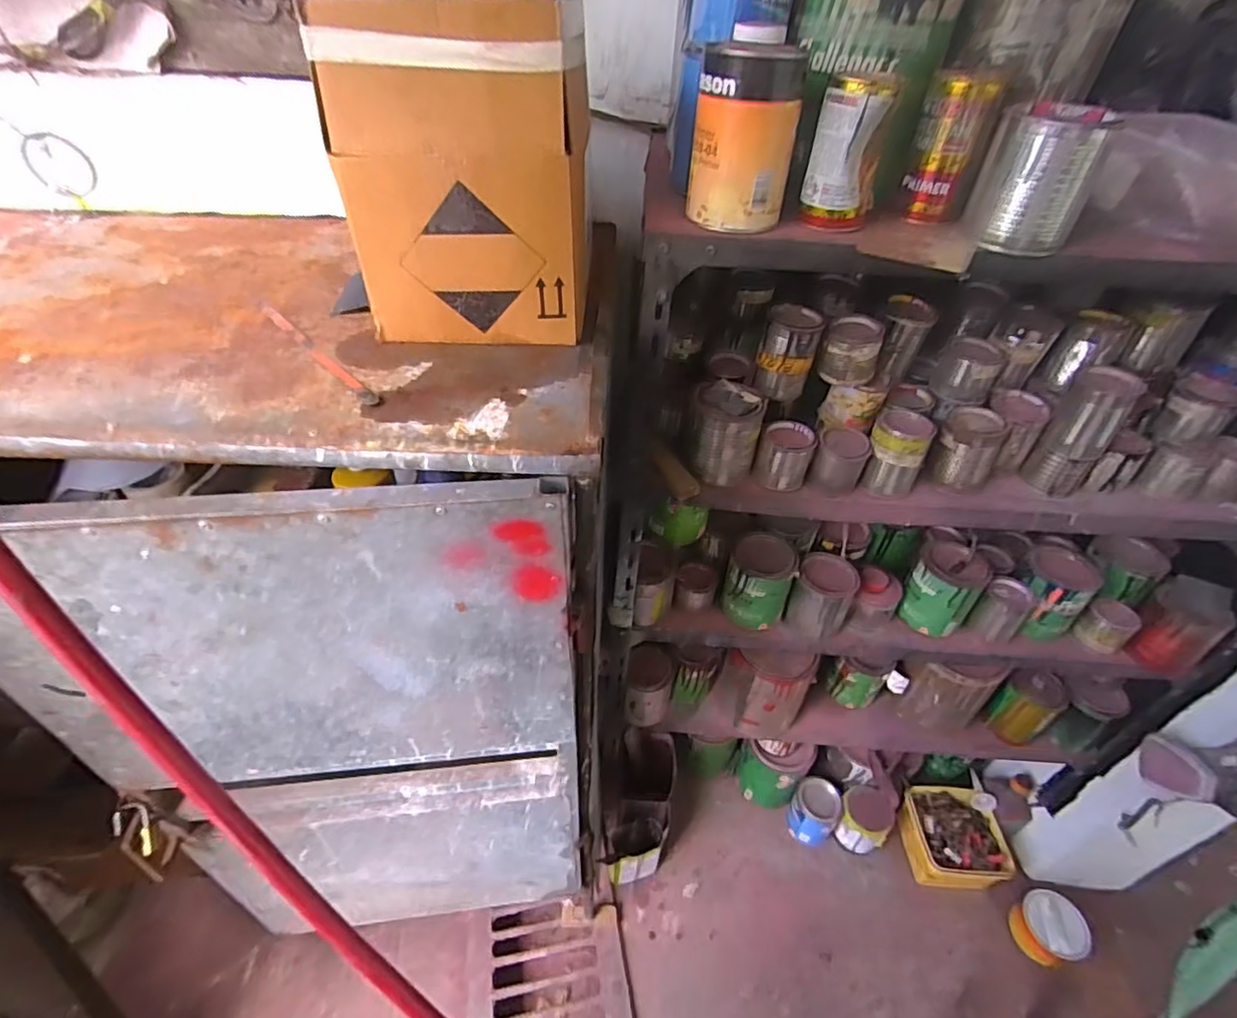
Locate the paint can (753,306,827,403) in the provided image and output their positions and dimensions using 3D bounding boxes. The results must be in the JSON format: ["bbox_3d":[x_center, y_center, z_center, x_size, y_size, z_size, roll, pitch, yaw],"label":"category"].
[{"bbox_3d":[0.229,-0.210,0.807,0.067,0.109,0.066,2,41,-1],"label":"paint can"}]

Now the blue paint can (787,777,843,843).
[{"bbox_3d":[0.464,0.717,1.405,0.108,0.135,0.107,-28,49,-31],"label":"blue paint can"}]

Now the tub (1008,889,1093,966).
[{"bbox_3d":[0.922,0.898,1.272,0.125,0.077,0.122,2,41,-1],"label":"tub"}]

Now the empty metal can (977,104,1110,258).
[{"bbox_3d":[0.416,-0.327,0.596,0.092,0.117,0.095,19,43,18],"label":"empty metal can"}]

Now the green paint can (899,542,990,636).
[{"bbox_3d":[0.549,0.136,1.005,0.096,0.139,0.093,2,41,-1],"label":"green paint can"}]

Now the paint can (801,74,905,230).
[{"bbox_3d":[0.237,-0.364,0.611,0.065,0.135,0.053,-31,51,-33],"label":"paint can"}]

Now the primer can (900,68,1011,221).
[{"bbox_3d":[0.359,-0.395,0.646,0.066,0.133,0.069,17,43,16],"label":"primer can"}]

